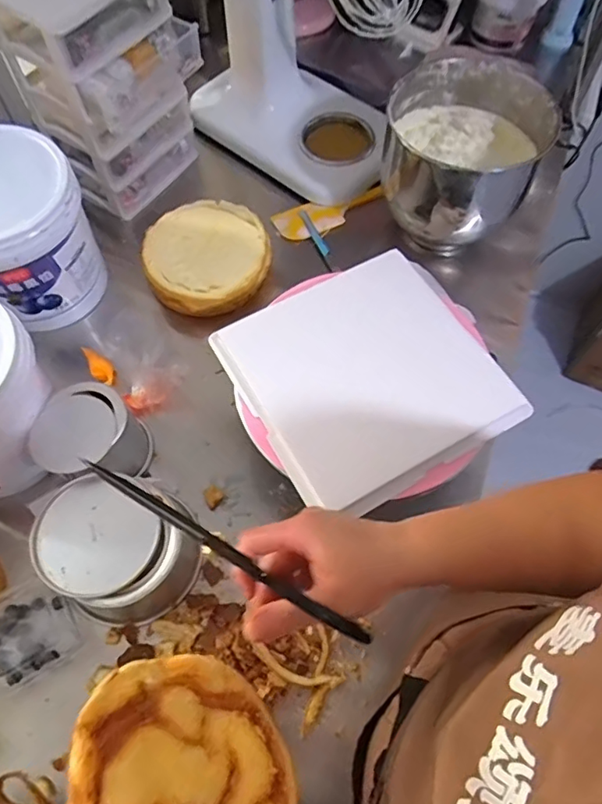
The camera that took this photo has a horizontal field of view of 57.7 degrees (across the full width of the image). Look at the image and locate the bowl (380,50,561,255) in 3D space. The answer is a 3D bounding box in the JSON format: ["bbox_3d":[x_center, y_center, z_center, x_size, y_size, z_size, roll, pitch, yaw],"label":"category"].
[{"bbox_3d":[0.228,-0.352,0.790,0.209,0.177,0.212,0,63,0],"label":"bowl"}]

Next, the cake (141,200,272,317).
[{"bbox_3d":[-0.136,-0.222,0.811,0.174,0.045,0.182,0,63,0],"label":"cake"}]

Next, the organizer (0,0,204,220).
[{"bbox_3d":[-0.265,-0.451,0.808,0.166,0.283,0.200,35,68,16],"label":"organizer"}]

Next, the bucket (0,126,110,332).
[{"bbox_3d":[-0.377,-0.222,0.735,0.188,0.199,0.177,-21,65,-10],"label":"bucket"}]

